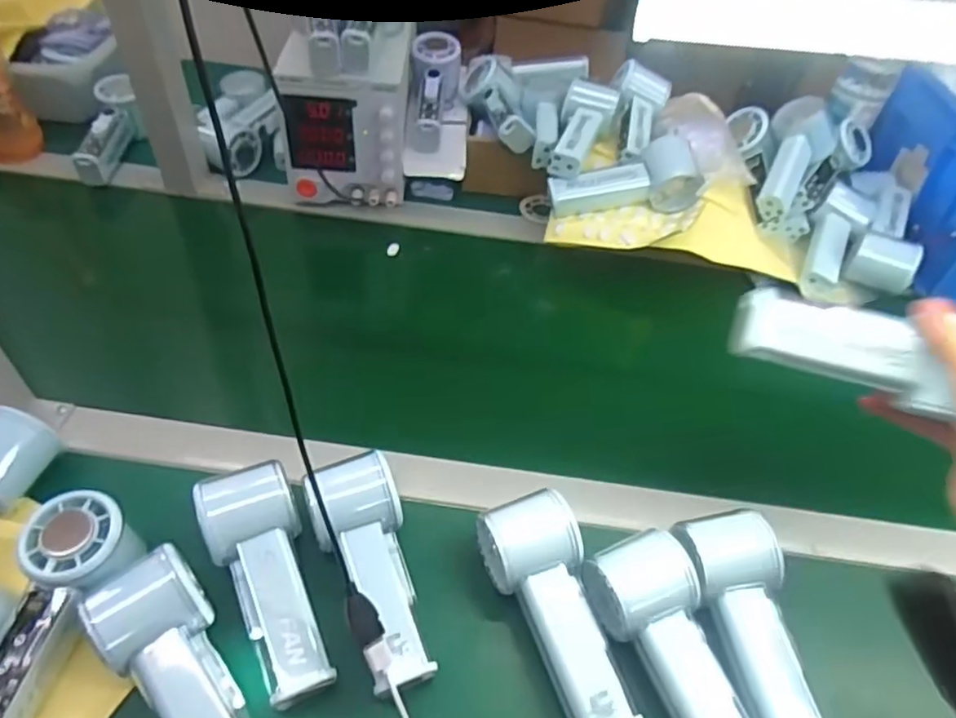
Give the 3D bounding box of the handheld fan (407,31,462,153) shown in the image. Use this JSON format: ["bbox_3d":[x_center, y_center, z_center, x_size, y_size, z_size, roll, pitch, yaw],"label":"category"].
[{"bbox_3d":[-0.053,-0.307,0.740,0.052,0.063,0.154,7,69,1],"label":"handheld fan"}]

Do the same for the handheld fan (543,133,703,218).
[{"bbox_3d":[0.151,-0.187,0.668,0.153,0.047,0.080,-12,48,2],"label":"handheld fan"}]

